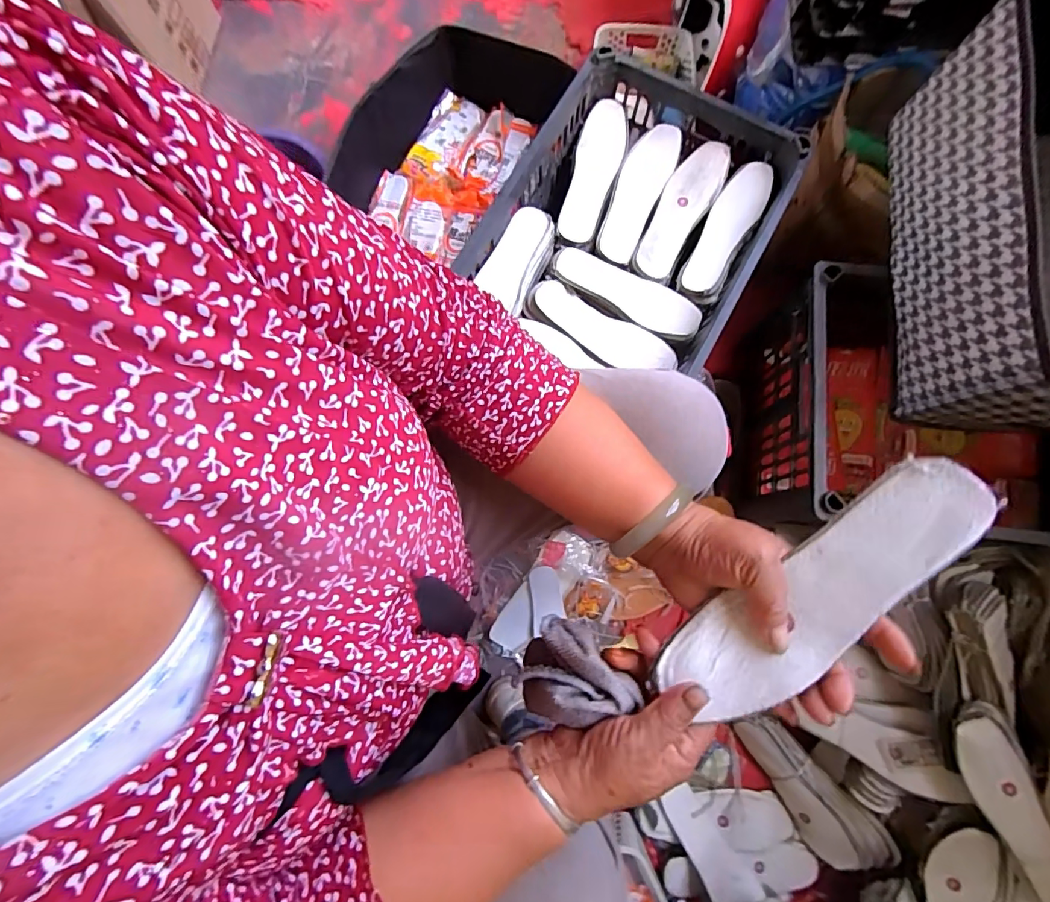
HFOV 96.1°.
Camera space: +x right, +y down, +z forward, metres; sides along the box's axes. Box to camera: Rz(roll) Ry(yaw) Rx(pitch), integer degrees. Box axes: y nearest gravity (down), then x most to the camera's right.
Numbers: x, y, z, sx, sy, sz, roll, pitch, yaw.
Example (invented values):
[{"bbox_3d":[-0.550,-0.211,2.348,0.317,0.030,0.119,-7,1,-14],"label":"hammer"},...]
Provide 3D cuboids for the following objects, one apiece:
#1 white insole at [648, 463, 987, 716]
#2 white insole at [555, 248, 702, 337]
[{"bbox_3d":[0.177,0.090,0.285,0.206,0.014,0.062,-44,73,15],"label":"white insole"},{"bbox_3d":[0.144,-0.227,0.676,0.217,0.021,0.066,27,80,6],"label":"white insole"}]

